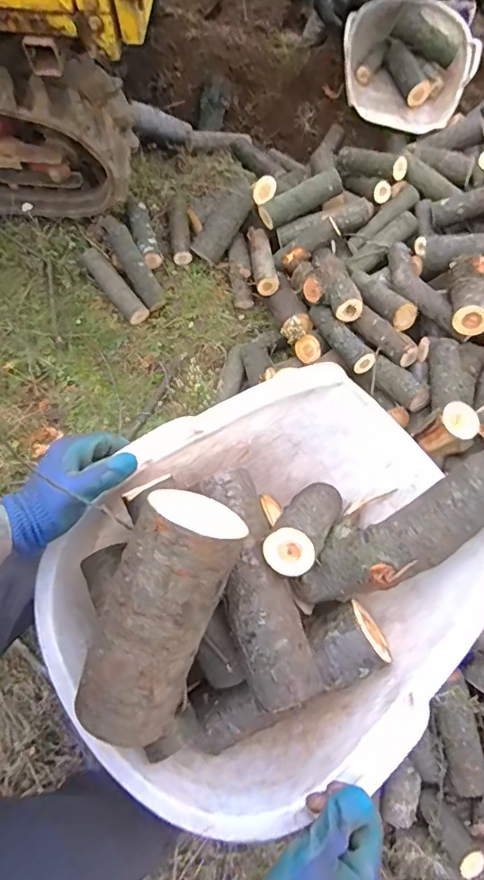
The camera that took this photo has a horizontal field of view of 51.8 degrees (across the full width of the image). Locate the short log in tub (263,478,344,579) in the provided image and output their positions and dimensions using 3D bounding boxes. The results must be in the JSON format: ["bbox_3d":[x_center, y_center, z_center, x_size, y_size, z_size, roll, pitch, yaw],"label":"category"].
[{"bbox_3d":[0.069,0.083,0.500,0.057,0.140,0.044,42,116,7],"label":"short log in tub"}]

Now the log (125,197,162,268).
[{"bbox_3d":[-0.289,-0.600,1.442,0.063,0.060,0.212,-17,79,-4],"label":"log"}]

